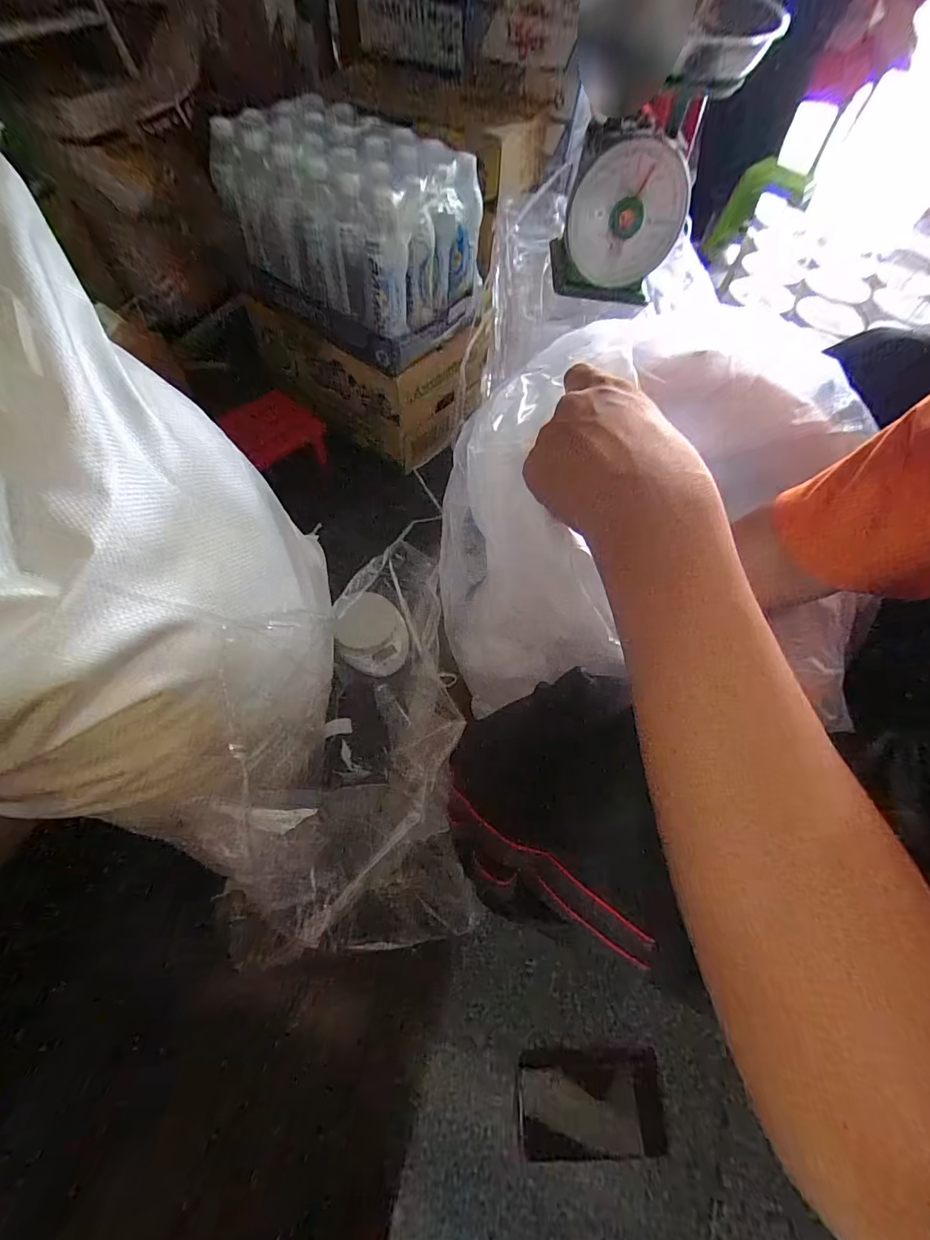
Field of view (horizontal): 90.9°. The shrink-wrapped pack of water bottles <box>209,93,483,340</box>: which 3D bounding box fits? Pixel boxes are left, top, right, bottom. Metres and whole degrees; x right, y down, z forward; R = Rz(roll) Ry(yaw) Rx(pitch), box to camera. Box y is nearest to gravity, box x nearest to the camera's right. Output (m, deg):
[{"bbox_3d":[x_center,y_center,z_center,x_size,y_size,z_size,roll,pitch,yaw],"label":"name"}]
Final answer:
[{"bbox_3d":[-0.192,-0.669,0.757,0.382,0.176,0.241,31,63,13],"label":"shrink-wrapped pack of water bottles"}]

